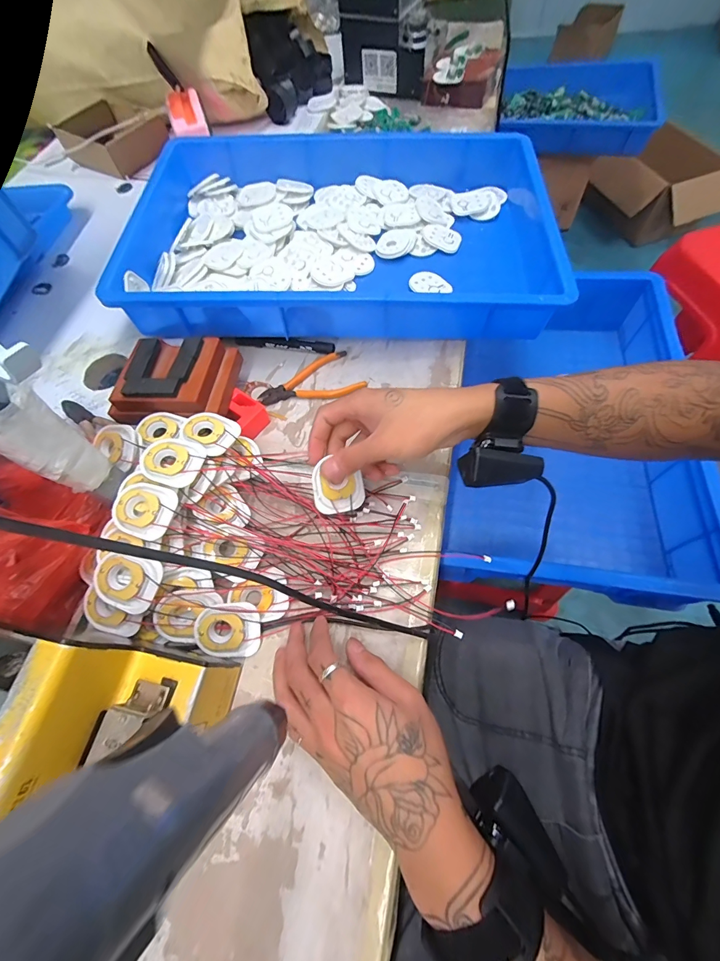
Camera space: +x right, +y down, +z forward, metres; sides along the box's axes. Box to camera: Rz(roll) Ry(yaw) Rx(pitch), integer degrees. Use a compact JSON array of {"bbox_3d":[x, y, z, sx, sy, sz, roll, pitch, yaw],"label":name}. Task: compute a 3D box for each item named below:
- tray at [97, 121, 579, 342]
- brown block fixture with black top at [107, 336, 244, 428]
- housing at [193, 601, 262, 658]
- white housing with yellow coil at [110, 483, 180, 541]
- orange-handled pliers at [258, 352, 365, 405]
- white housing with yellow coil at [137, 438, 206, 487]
[{"bbox_3d":[-0.025,-0.351,0.533,0.548,0.084,0.363,0,64,4],"label":"tray"},{"bbox_3d":[-0.213,-0.118,0.439,0.125,0.057,0.108,4,64,8],"label":"brown block fixture with black top"},{"bbox_3d":[-0.120,0.136,0.344,0.058,0.014,0.046,5,92,-6],"label":"housing"},{"bbox_3d":[-0.201,0.028,0.353,0.057,0.013,0.047,14,66,12],"label":"white housing with yellow coil"},{"bbox_3d":[-0.064,-0.123,0.477,0.125,0.009,0.066,-22,64,-6],"label":"orange-handled pliers"},{"bbox_3d":[-0.184,-0.016,0.375,0.059,0.021,0.047,15,66,12],"label":"white housing with yellow coil"}]

